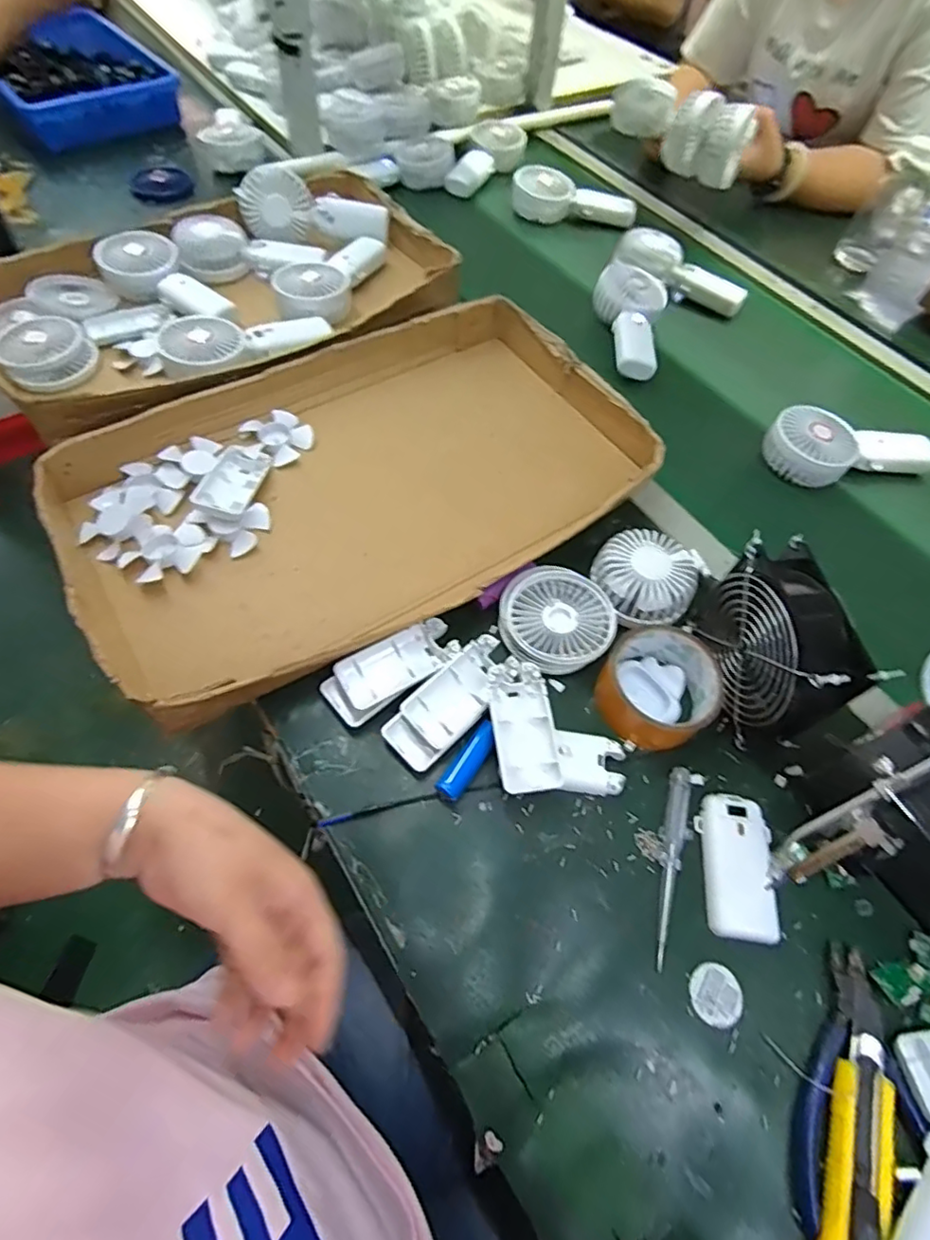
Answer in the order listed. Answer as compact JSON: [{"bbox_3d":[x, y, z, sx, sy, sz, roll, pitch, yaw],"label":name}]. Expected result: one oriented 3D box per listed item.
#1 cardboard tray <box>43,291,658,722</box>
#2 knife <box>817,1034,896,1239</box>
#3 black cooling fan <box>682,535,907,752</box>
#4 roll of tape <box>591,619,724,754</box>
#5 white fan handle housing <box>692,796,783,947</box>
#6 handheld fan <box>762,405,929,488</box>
[{"bbox_3d":[-0.096,-0.144,0.549,0.507,0.049,0.337,-31,66,-19],"label":"cardboard tray"},{"bbox_3d":[0.219,0.314,0.320,0.038,0.017,0.140,27,62,13],"label":"knife"},{"bbox_3d":[0.230,0.019,0.436,0.053,0.112,0.117,-7,60,-7],"label":"black cooling fan"},{"bbox_3d":[0.152,0.052,0.454,0.087,0.043,0.087,1,60,-2],"label":"roll of tape"},{"bbox_3d":[0.190,0.170,0.405,0.044,0.015,0.094,8,60,2],"label":"white fan handle housing"},{"bbox_3d":[0.418,-0.188,0.619,0.177,0.042,0.072,-3,60,-5],"label":"handheld fan"}]

